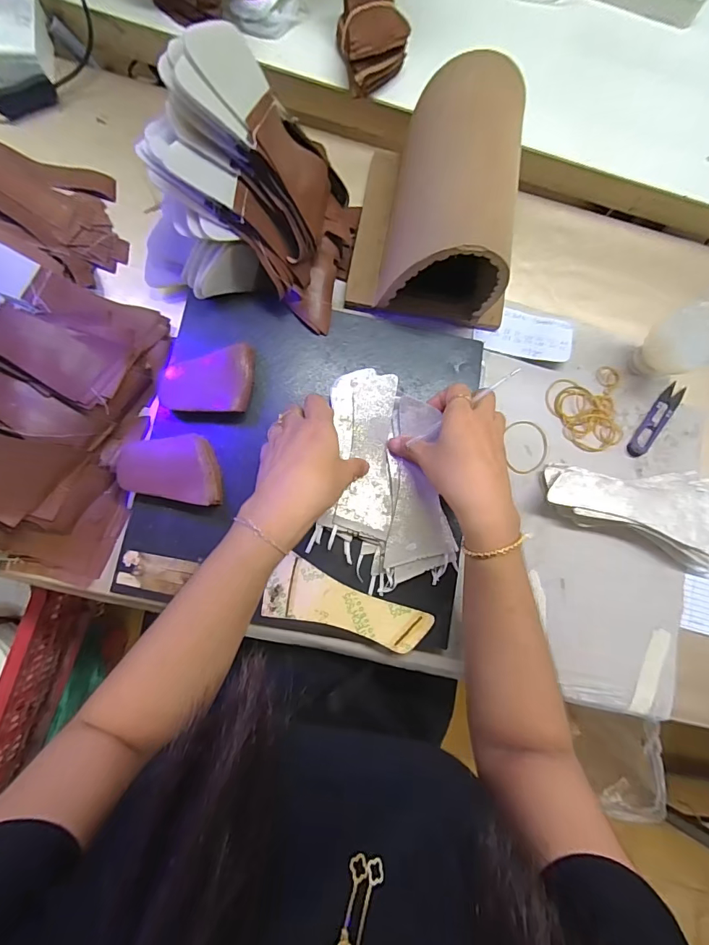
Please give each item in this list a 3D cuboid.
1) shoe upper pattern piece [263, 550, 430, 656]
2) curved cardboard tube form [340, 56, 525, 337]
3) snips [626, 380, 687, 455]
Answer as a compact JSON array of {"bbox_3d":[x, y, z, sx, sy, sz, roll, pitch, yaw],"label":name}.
[{"bbox_3d":[-0.004,0.127,0.404,0.146,0.005,0.052,21,81,-3],"label":"shoe upper pattern piece"},{"bbox_3d":[0.090,-0.259,0.419,0.167,0.125,0.184,7,82,-5],"label":"curved cardboard tube form"},{"bbox_3d":[0.327,-0.058,0.476,0.023,0.004,0.100,39,81,0],"label":"snips"}]

